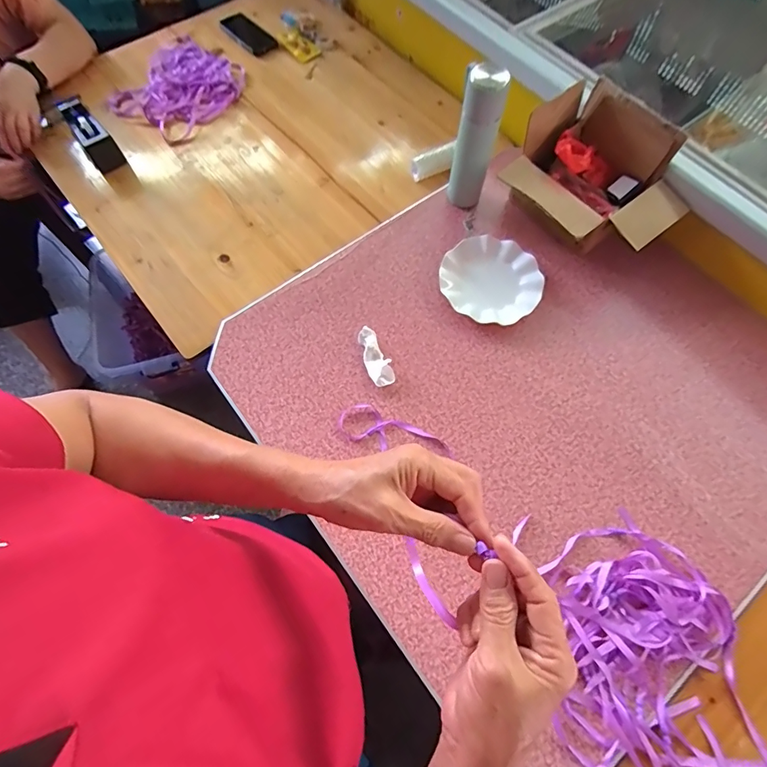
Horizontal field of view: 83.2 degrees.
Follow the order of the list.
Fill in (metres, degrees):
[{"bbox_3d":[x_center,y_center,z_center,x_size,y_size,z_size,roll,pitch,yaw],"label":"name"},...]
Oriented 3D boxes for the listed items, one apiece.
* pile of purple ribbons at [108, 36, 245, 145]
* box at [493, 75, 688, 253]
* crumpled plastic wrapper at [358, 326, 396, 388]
[{"bbox_3d":[-0.473,-0.687,1.012,0.226,0.039,0.259,33,71,11],"label":"pile of purple ribbons"},{"bbox_3d":[0.370,-0.344,0.771,0.218,0.182,0.273,-42,75,-16],"label":"box"},{"bbox_3d":[-0.015,-0.045,0.740,0.039,0.021,0.110,-20,70,-9],"label":"crumpled plastic wrapper"}]

